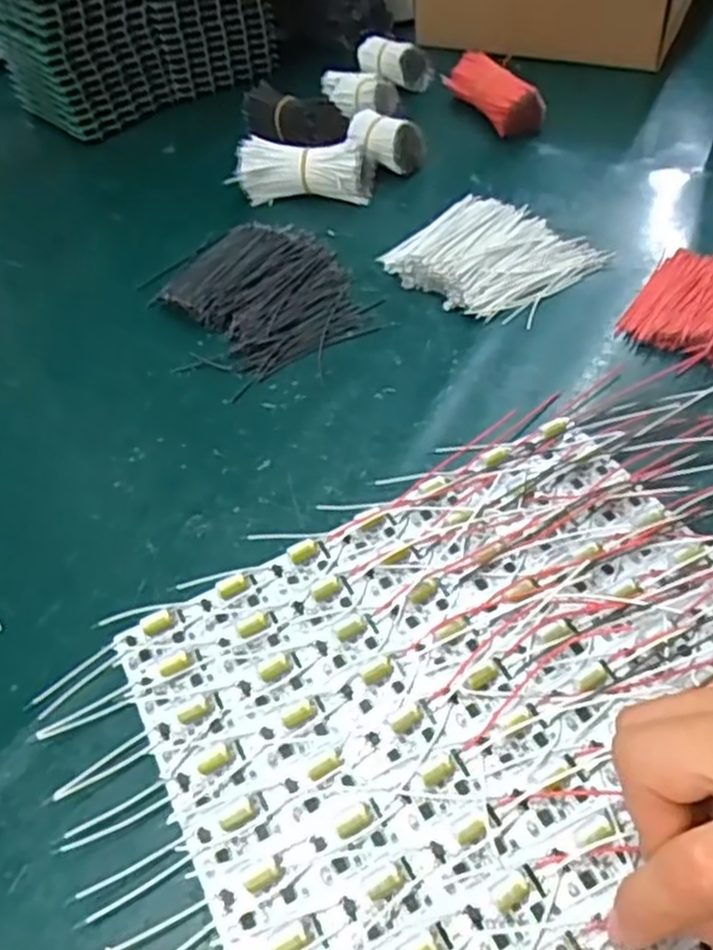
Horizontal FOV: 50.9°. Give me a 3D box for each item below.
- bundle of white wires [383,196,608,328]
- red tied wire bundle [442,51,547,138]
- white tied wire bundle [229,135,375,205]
[{"bbox_3d":[0.084,-0.138,0.466,0.100,0.015,0.104,-37,57,-22],"label":"bundle of white wires"},{"bbox_3d":[0.105,-0.292,0.569,0.036,0.032,0.083,-32,55,-19],"label":"red tied wire bundle"},{"bbox_3d":[-0.037,-0.212,0.523,0.094,0.034,0.033,0,51,6],"label":"white tied wire bundle"}]

